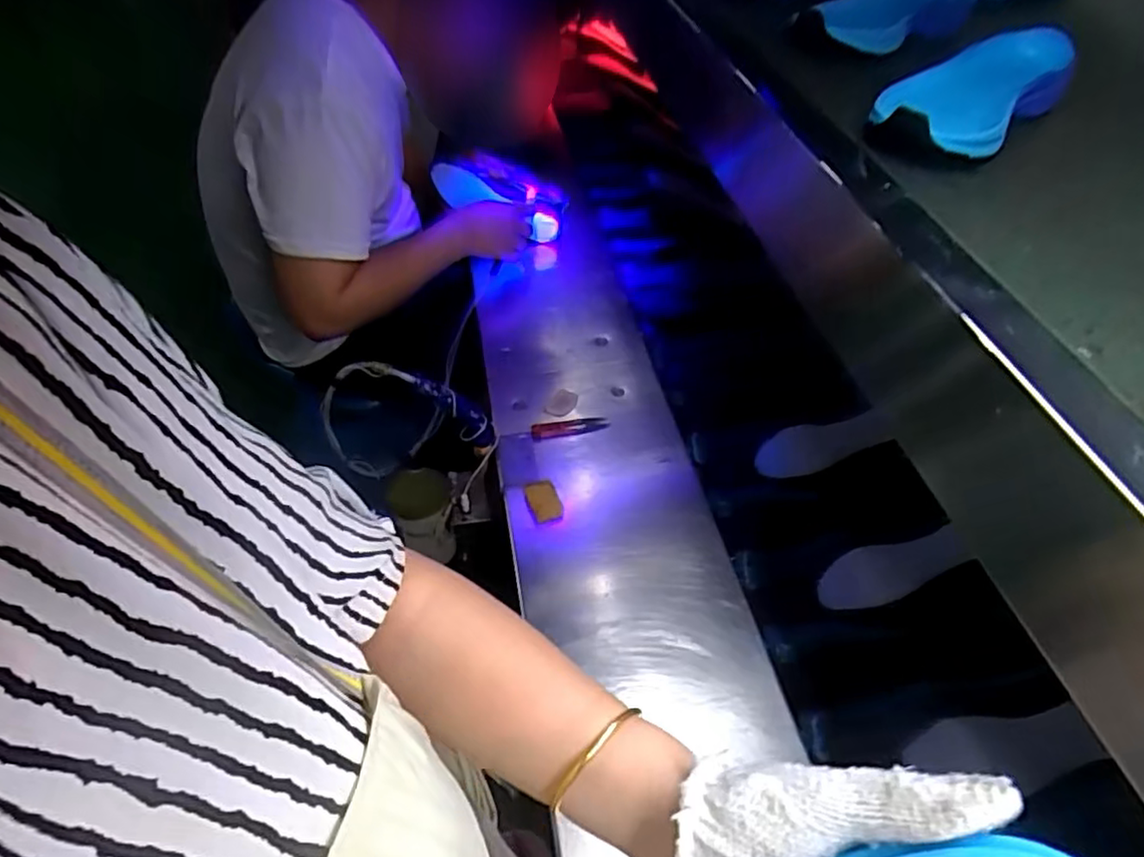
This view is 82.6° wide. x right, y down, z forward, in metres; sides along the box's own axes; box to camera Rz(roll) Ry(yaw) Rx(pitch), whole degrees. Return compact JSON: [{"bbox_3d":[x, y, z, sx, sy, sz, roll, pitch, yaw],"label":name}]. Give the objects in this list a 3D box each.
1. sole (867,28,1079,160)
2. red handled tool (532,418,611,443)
[{"bbox_3d":[0.311,-0.256,0.508,0.234,0.058,0.086,-33,58,-30],"label":"sole"},{"bbox_3d":[-0.002,0.000,0.843,0.101,0.010,0.024,-7,49,-12],"label":"red handled tool"}]

